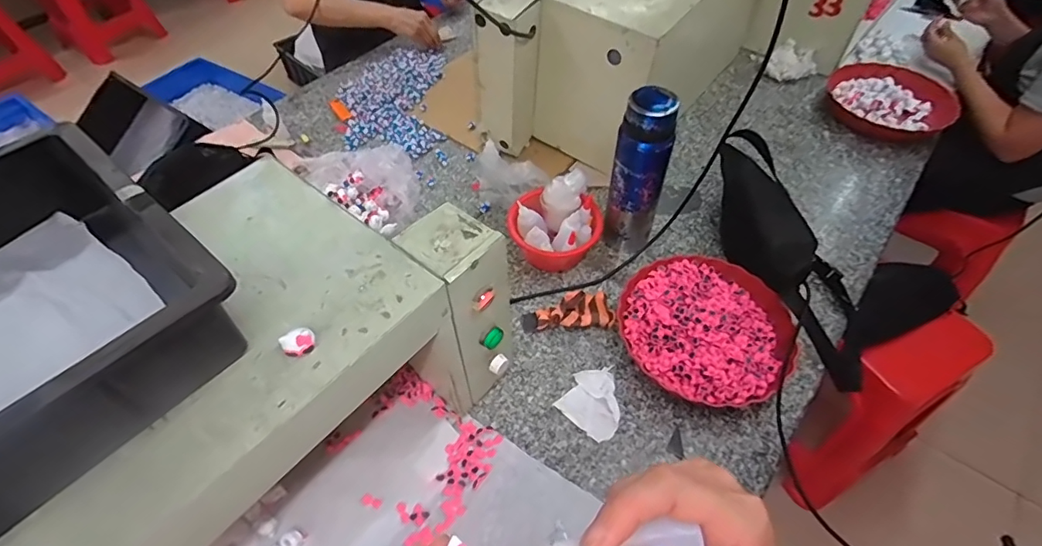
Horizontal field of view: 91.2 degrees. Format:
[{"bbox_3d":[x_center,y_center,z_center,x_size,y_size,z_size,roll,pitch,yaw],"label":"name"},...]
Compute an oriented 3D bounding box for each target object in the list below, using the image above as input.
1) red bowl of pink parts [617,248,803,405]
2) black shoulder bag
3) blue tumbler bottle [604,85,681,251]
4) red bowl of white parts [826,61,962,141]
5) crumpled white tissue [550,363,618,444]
[{"bbox_3d":[0.266,0.079,0.749,0.223,0.057,0.237,0,52,0],"label":"red bowl of pink parts"},{"bbox_3d":[0.424,-0.048,0.812,0.158,0.092,0.448,-8,64,-6],"label":"black shoulder bag"},{"bbox_3d":[0.179,-0.143,0.783,0.073,0.273,0.059,20,55,15],"label":"blue tumbler bottle"},{"bbox_3d":[0.772,-0.354,1.070,0.227,0.066,0.227,0,52,0],"label":"red bowl of white parts"},{"bbox_3d":[0.106,0.172,0.707,0.084,0.019,0.095,30,58,21],"label":"crumpled white tissue"}]

